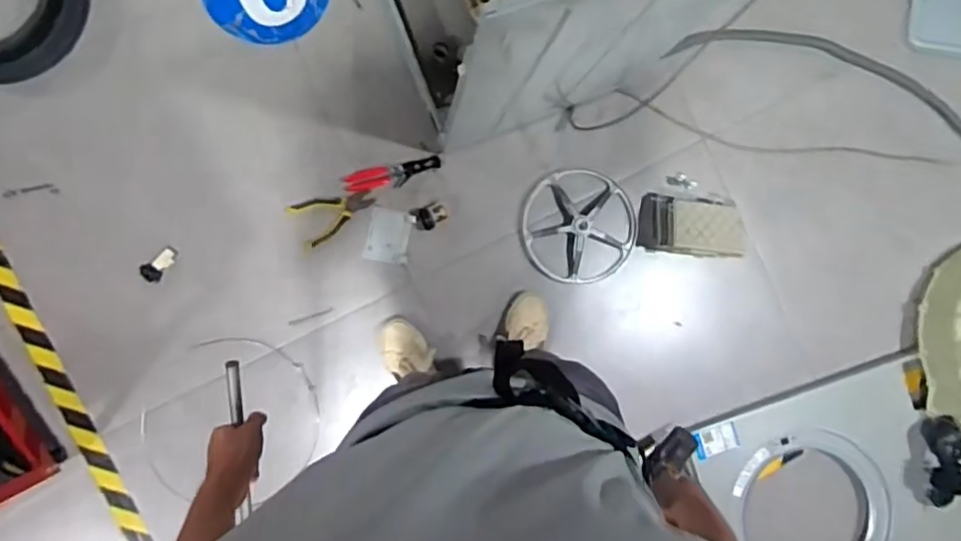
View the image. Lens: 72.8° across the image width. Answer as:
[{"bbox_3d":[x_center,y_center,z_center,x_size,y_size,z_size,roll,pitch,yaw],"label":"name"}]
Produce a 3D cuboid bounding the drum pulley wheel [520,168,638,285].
[{"bbox_3d":[0.233,-0.100,1.522,0.277,0.033,0.260,0,91,-5],"label":"drum pulley wheel"}]

